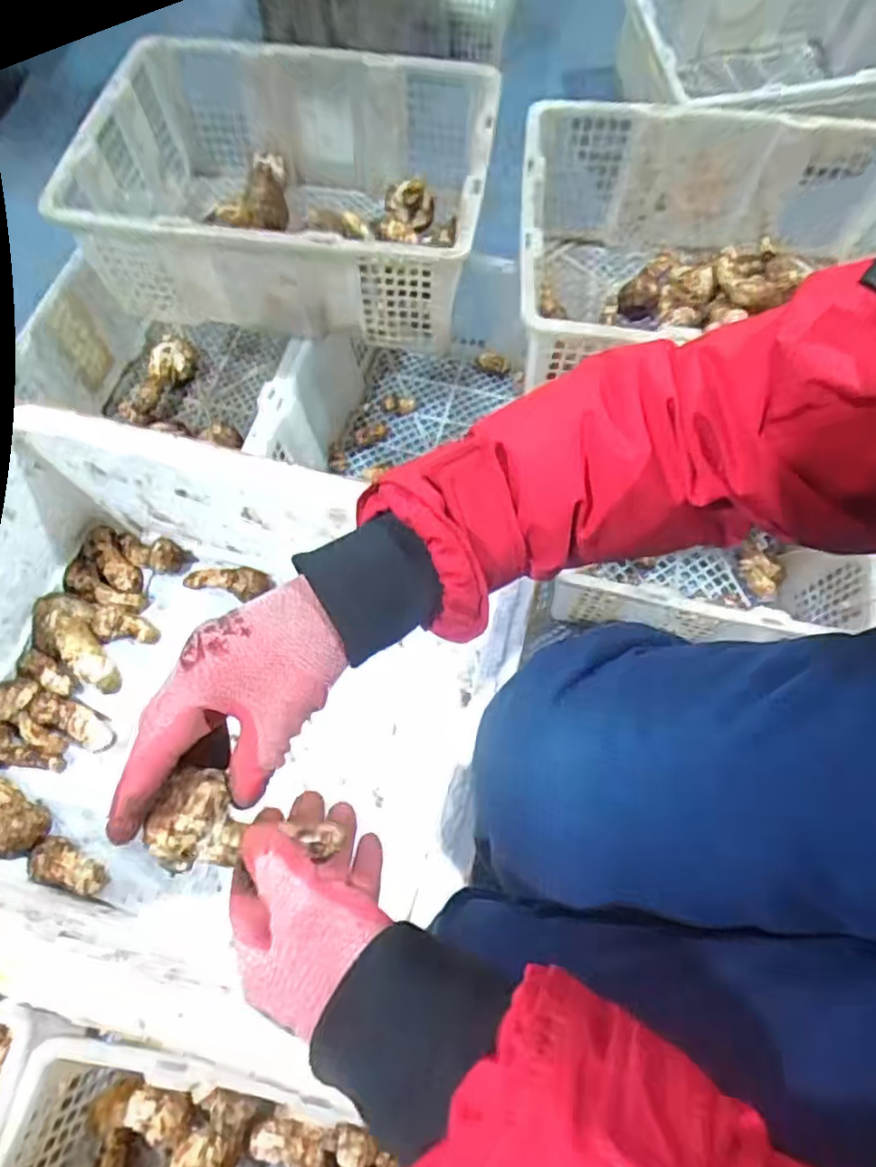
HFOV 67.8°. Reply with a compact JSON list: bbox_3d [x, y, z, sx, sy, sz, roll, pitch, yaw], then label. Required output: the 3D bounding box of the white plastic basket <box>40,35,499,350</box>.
[{"bbox_3d":[-0.180,-0.509,0.844,0.477,0.175,0.387,8,65,3],"label":"white plastic basket"}]

